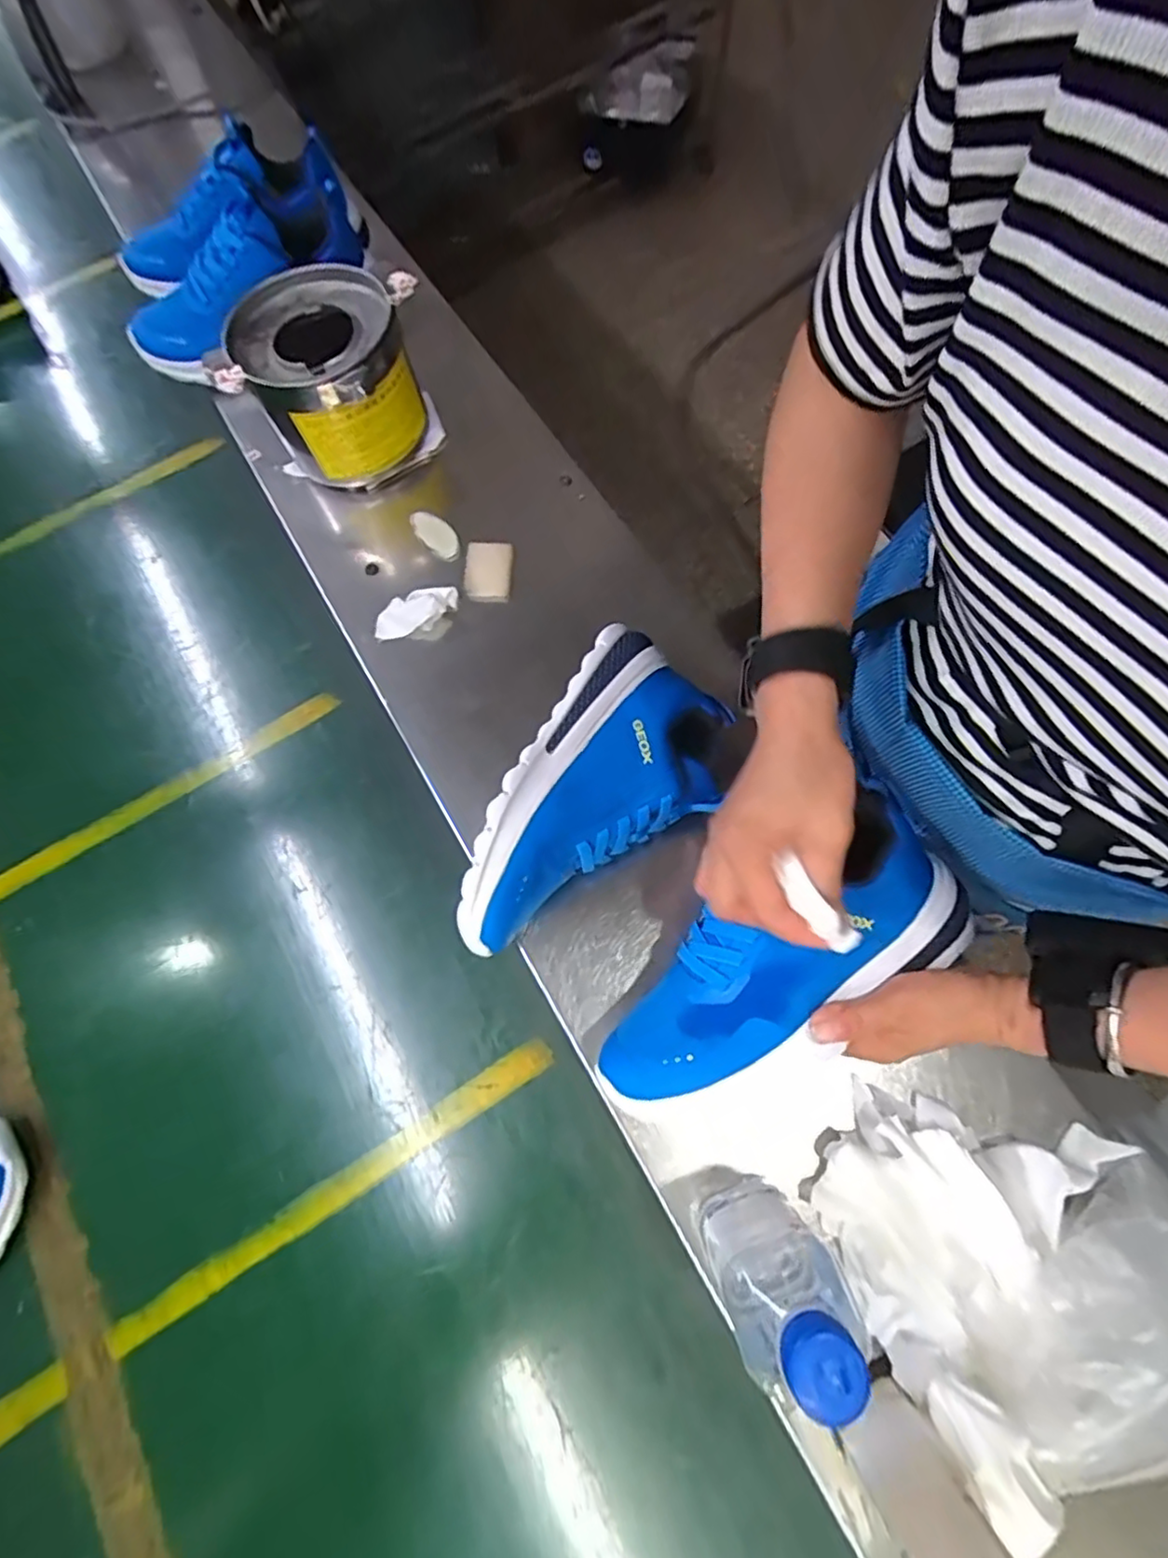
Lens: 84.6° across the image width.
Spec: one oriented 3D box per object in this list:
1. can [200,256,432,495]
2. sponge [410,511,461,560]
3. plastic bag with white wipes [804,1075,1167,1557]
[{"bbox_3d":[-0.222,-0.355,0.588,0.153,0.128,0.145,9,72,7],"label":"can"},{"bbox_3d":[-0.136,-0.223,0.590,0.057,0.014,0.028,37,77,15],"label":"sponge"},{"bbox_3d":[0.334,0.263,0.409,0.361,0.183,0.178,-14,72,-3],"label":"plastic bag with white wipes"}]

